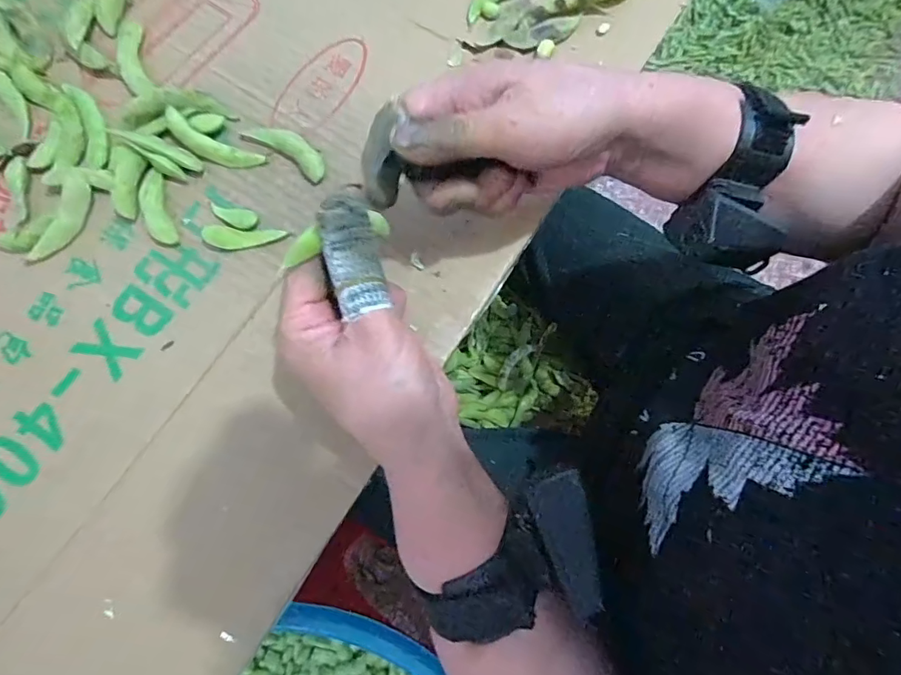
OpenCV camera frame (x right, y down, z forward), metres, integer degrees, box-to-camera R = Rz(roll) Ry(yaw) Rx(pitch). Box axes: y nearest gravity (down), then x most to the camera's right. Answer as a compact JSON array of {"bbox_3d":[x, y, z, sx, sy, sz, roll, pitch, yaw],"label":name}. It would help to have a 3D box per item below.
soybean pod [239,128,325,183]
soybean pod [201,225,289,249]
[{"bbox_3d":[-0.109,-0.127,0.318,0.063,0.008,0.021,33,79,7],"label":"soybean pod"},{"bbox_3d":[-0.131,-0.063,0.303,0.050,0.005,0.014,3,77,0],"label":"soybean pod"}]

